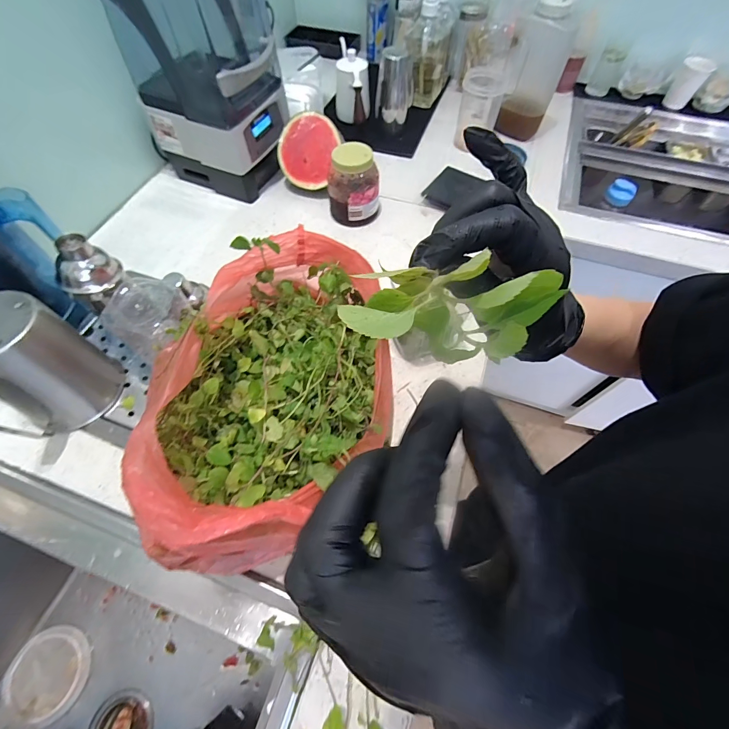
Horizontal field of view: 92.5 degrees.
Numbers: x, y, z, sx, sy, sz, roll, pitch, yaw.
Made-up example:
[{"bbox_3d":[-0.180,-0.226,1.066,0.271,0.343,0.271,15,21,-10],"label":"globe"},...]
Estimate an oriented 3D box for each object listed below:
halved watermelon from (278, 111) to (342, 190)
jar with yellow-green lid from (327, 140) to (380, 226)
[{"bbox_3d":[-0.124,-0.476,0.782,0.124,0.139,0.068,16,26,-2],"label":"halved watermelon"},{"bbox_3d":[-0.022,-0.372,0.732,0.105,0.148,0.087,1,61,0],"label":"jar with yellow-green lid"}]

